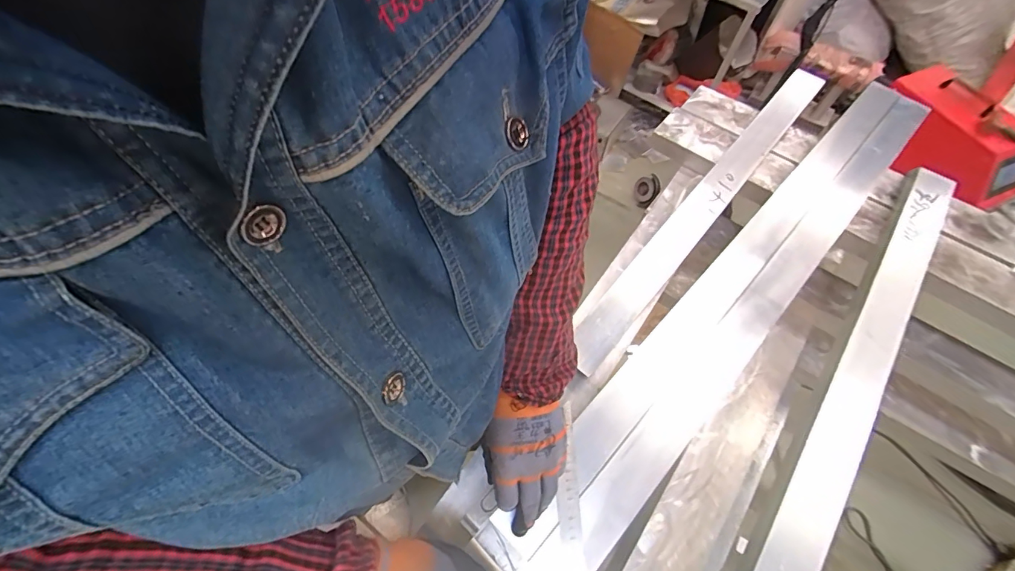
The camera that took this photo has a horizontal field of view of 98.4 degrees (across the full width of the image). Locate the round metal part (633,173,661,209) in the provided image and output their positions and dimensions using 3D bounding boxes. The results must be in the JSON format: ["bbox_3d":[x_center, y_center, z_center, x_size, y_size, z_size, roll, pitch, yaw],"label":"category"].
[{"bbox_3d":[0.550,-0.375,1.733,0.015,0.138,0.111,-13,74,-30],"label":"round metal part"}]

